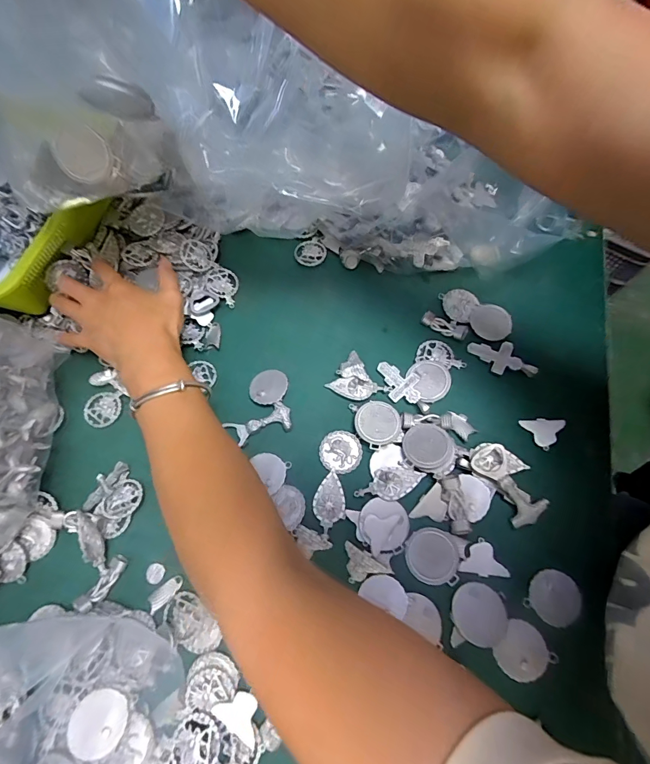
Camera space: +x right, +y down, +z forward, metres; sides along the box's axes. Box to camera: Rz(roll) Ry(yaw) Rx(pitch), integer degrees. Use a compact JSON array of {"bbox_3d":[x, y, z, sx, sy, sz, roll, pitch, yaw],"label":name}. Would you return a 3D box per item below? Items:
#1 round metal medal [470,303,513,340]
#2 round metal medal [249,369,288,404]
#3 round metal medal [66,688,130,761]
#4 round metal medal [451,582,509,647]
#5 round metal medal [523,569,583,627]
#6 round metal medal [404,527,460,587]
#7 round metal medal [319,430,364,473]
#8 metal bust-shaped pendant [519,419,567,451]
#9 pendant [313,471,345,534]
[{"bbox_3d":[0.166,-0.061,0.383,0.039,0.004,0.039,0,68,1],"label":"round metal medal"},{"bbox_3d":[-0.054,0.004,0.367,0.035,0.004,0.036,-5,60,8],"label":"round metal medal"},{"bbox_3d":[-0.157,0.234,0.264,0.038,0.005,0.035,12,69,5],"label":"round metal medal"},{"bbox_3d":[0.117,0.175,0.290,0.039,0.006,0.039,0,68,1],"label":"round metal medal"},{"bbox_3d":[0.173,0.162,0.290,0.033,0.004,0.037,32,71,27],"label":"round metal medal"},{"bbox_3d":[0.085,0.137,0.305,0.040,0.004,0.040,0,68,1],"label":"round metal medal"},{"bbox_3d":[0.014,0.062,0.343,0.037,0.004,0.036,0,68,1],"label":"round metal medal"},{"bbox_3d":[0.194,0.039,0.339,0.029,0.004,0.029,-34,66,0],"label":"metal bust-shaped pendant"},{"bbox_3d":[0.004,0.100,0.326,0.027,0.004,0.045,19,70,8],"label":"pendant"}]

